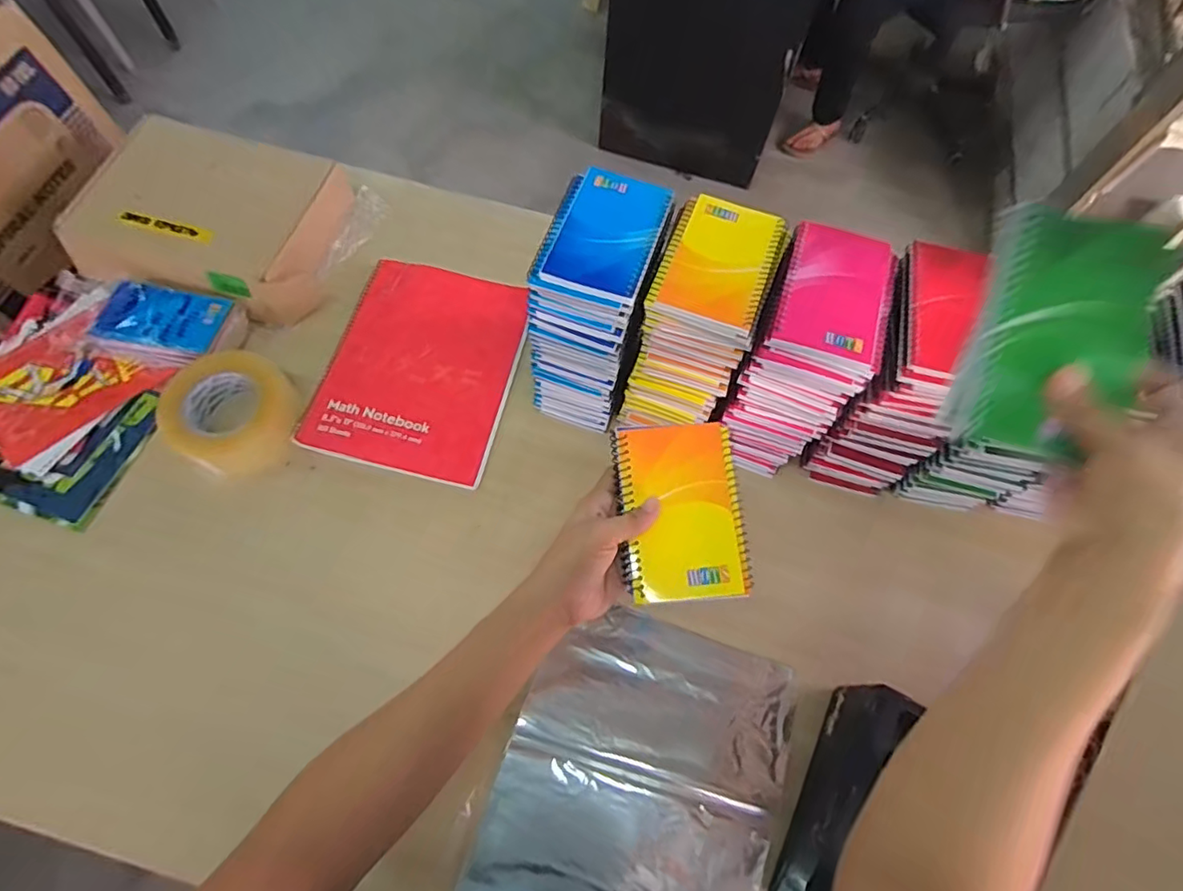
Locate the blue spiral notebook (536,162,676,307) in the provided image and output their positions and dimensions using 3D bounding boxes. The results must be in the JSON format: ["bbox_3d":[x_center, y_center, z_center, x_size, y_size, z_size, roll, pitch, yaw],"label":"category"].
[{"bbox_3d":[0.017,-0.185,0.490,0.082,0.009,0.130,17,67,5],"label":"blue spiral notebook"}]

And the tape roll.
[{"bbox_3d":[-0.399,-0.036,0.636,0.133,0.058,0.125,1,66,-2],"label":"tape roll"}]

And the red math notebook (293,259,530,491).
[{"bbox_3d":[-0.203,-0.100,0.687,0.213,0.017,0.269,14,67,2],"label":"red math notebook"}]

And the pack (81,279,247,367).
[{"bbox_3d":[-0.498,-0.141,0.661,0.153,0.027,0.092,11,66,2],"label":"pack"}]

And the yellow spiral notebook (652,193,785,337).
[{"bbox_3d":[0.113,-0.157,0.485,0.081,0.011,0.130,21,67,7],"label":"yellow spiral notebook"}]

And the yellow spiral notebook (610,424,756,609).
[{"bbox_3d":[0.068,0.049,0.429,0.092,0.015,0.130,-4,77,-2],"label":"yellow spiral notebook"}]

